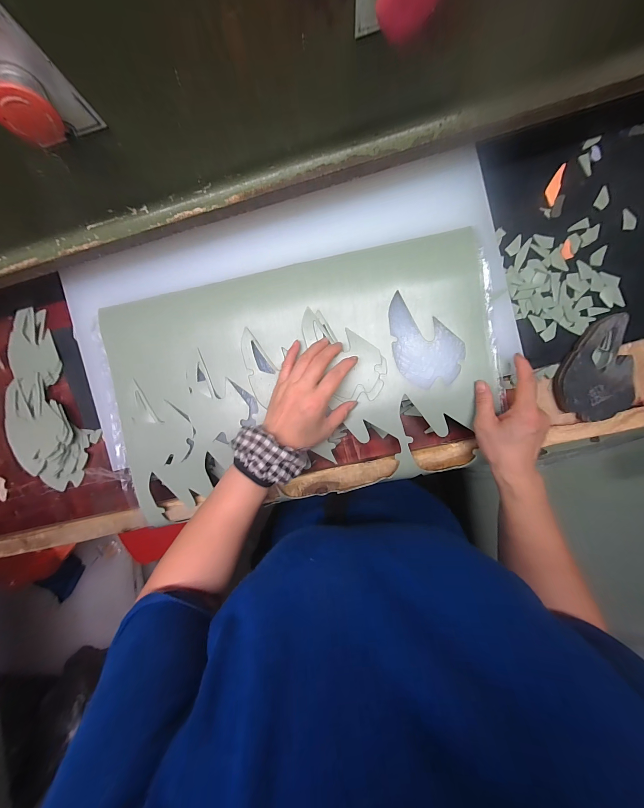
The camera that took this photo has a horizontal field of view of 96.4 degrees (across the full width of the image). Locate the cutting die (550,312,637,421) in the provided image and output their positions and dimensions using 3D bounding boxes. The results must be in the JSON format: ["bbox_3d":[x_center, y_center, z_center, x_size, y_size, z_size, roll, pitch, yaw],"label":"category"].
[{"bbox_3d":[0.359,-0.043,0.381,0.082,0.026,0.126,-14,94,5],"label":"cutting die"}]

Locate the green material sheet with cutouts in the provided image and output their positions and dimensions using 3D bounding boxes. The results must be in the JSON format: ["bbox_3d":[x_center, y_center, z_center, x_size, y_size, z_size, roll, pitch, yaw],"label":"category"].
[{"bbox_3d":[-0.036,-0.031,0.393,0.516,0.010,0.293,-10,94,5],"label":"green material sheet with cutouts"}]

